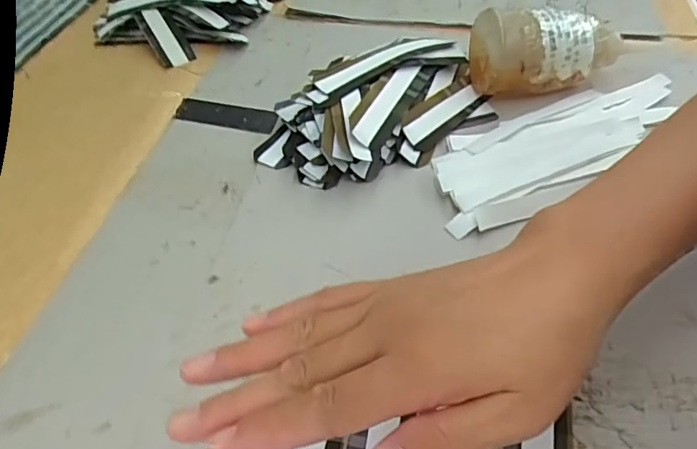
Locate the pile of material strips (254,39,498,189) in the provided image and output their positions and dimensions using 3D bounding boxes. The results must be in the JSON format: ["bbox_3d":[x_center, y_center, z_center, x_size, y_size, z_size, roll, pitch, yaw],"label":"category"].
[{"bbox_3d":[0.030,-0.101,0.438,0.210,0.042,0.116,-30,53,-23],"label":"pile of material strips"}]

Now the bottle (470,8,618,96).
[{"bbox_3d":[0.156,-0.144,0.445,0.101,0.058,0.051,-7,47,-4],"label":"bottle"}]

